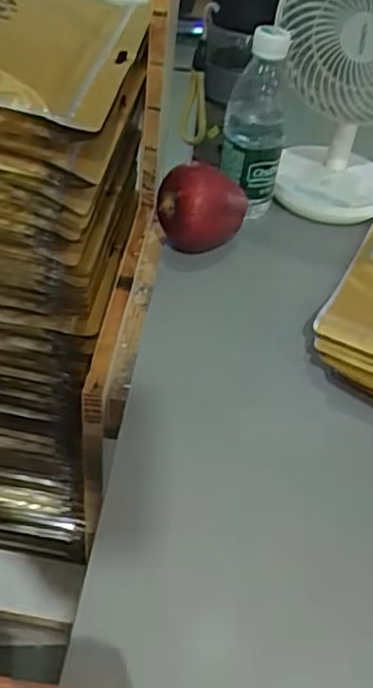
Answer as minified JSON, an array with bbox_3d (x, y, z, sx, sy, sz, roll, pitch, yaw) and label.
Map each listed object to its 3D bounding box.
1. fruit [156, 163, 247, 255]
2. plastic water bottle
[{"bbox_3d":[0.014,-0.129,0.610,0.084,0.074,0.068,9,43,2],"label":"fruit"},{"bbox_3d":[0.066,-0.212,0.623,0.061,0.165,0.065,7,43,0],"label":"plastic water bottle"}]

